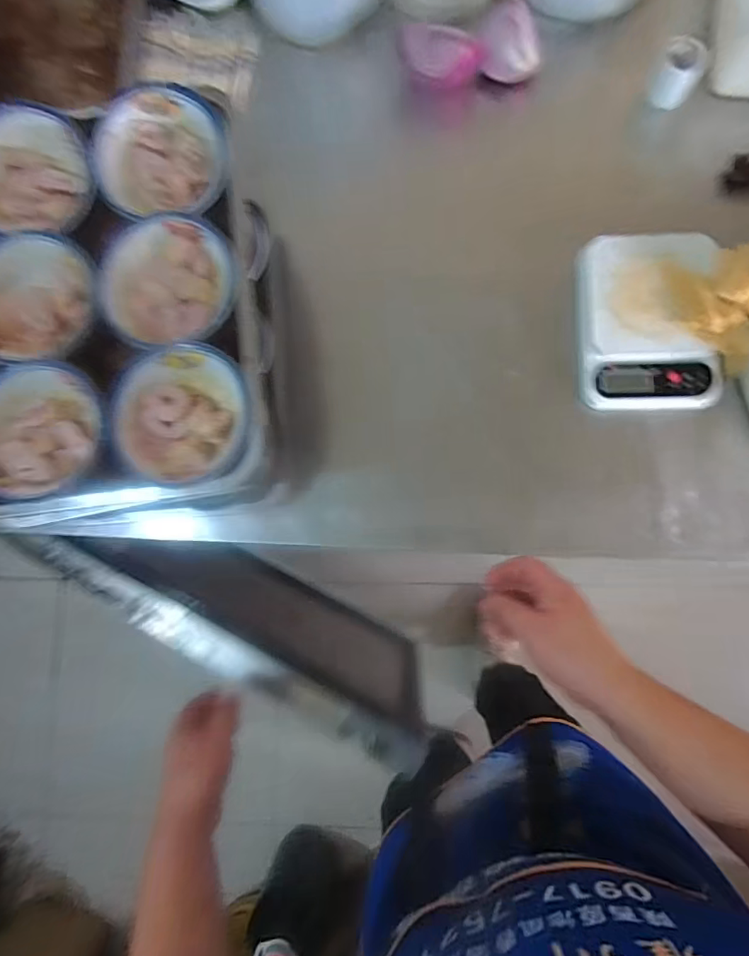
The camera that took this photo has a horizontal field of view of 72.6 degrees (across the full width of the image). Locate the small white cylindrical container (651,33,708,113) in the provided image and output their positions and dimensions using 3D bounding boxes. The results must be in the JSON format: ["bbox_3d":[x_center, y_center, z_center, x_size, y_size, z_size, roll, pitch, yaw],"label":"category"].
[{"bbox_3d":[0.356,-0.479,0.605,0.048,0.051,0.047,25,86,7],"label":"small white cylindrical container"}]

